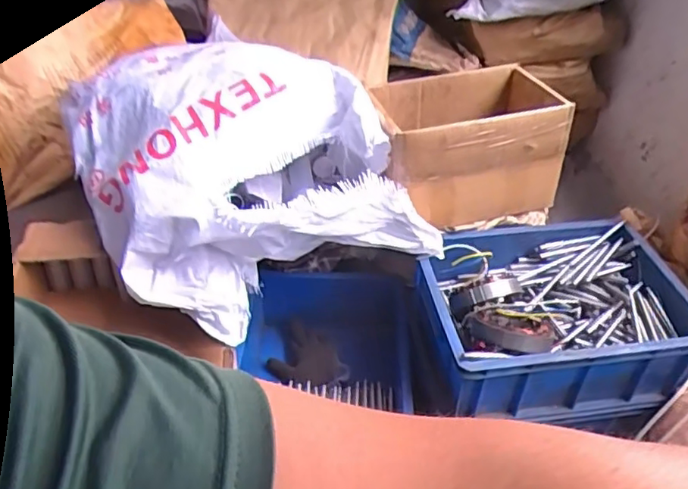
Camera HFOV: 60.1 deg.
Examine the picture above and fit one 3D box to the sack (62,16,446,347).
[{"bbox_3d":[-0.201,-0.154,1.024,0.451,0.228,0.601,-20,45,-25],"label":"sack"}]

